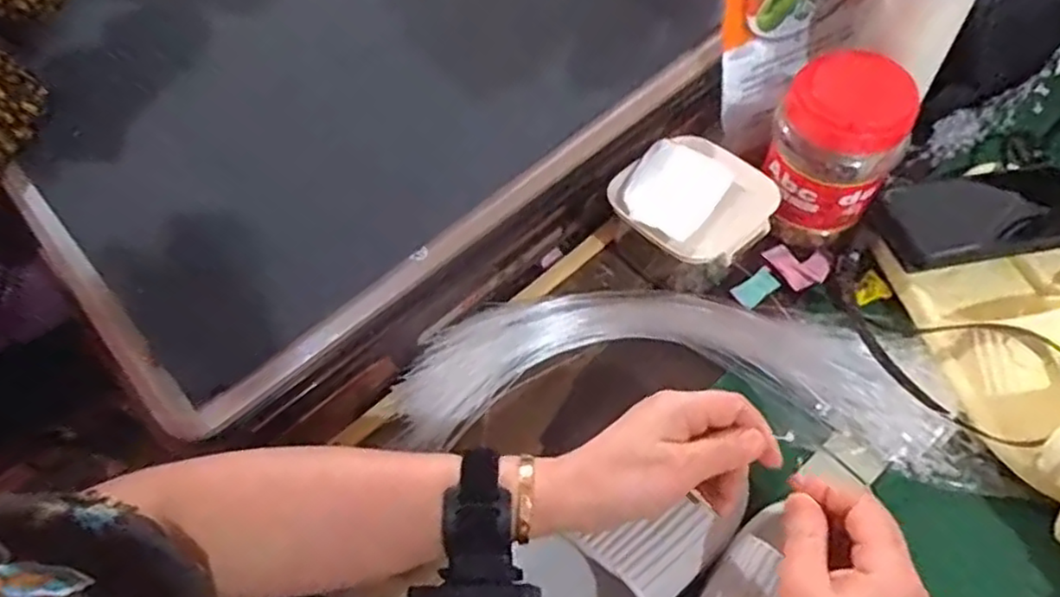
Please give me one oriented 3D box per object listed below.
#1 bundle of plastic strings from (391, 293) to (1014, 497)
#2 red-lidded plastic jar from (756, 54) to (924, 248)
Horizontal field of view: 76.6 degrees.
[{"bbox_3d":[0.116,0.054,0.495,0.421,0.038,0.135,4,59,6],"label":"bundle of plastic strings"},{"bbox_3d":[0.232,-0.114,0.513,0.075,0.145,0.076,-1,59,2],"label":"red-lidded plastic jar"}]

